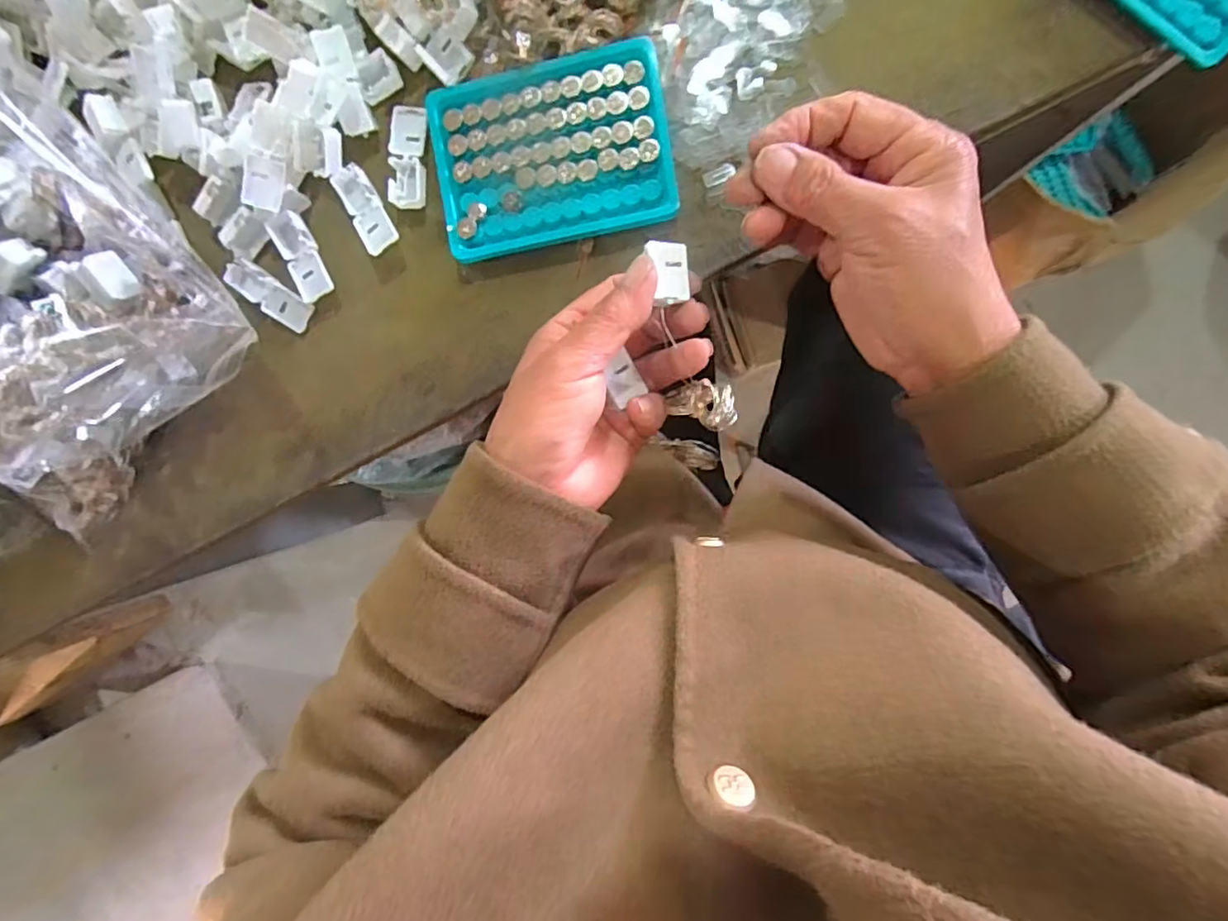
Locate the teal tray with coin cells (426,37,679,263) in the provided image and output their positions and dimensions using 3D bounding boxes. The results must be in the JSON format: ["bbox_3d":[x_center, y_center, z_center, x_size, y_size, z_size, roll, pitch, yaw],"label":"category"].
[{"bbox_3d":[-0.034,-0.169,0.318,0.128,0.015,0.091,-11,94,7],"label":"teal tray with coin cells"}]

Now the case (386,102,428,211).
[{"bbox_3d":[-0.118,-0.174,0.328,0.021,0.006,0.058,4,95,6],"label":"case"}]

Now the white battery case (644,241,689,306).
[{"bbox_3d":[0.024,-0.084,0.258,0.019,0.008,0.027,-7,87,-18],"label":"white battery case"}]

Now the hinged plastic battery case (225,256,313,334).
[{"bbox_3d":[-0.209,-0.099,0.346,0.053,0.011,0.021,34,98,3],"label":"hinged plastic battery case"}]

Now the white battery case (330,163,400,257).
[{"bbox_3d":[-0.143,-0.144,0.334,0.020,0.016,0.052,-33,91,8],"label":"white battery case"}]

